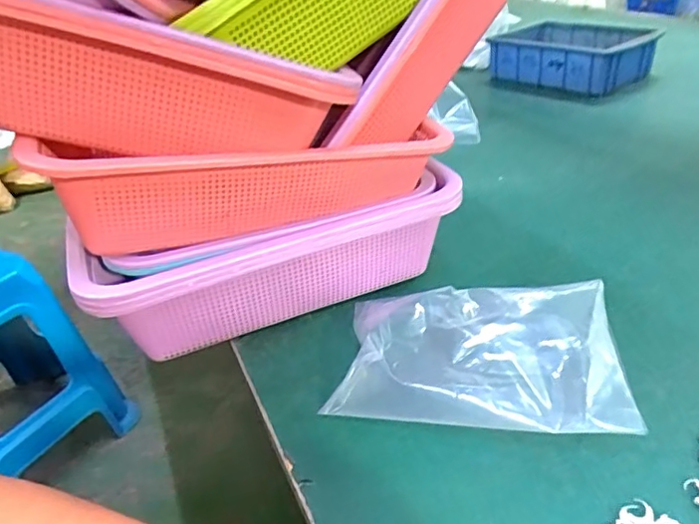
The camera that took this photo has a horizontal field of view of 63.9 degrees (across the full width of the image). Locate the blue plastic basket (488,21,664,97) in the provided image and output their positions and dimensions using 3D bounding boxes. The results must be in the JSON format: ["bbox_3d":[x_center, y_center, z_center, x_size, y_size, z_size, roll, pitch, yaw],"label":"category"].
[{"bbox_3d":[0.406,-0.375,1.019,0.208,0.082,0.238,-25,36,-29],"label":"blue plastic basket"}]

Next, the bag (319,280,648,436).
[{"bbox_3d":[0.088,0.060,0.395,0.184,0.034,0.127,3,32,13],"label":"bag"}]

